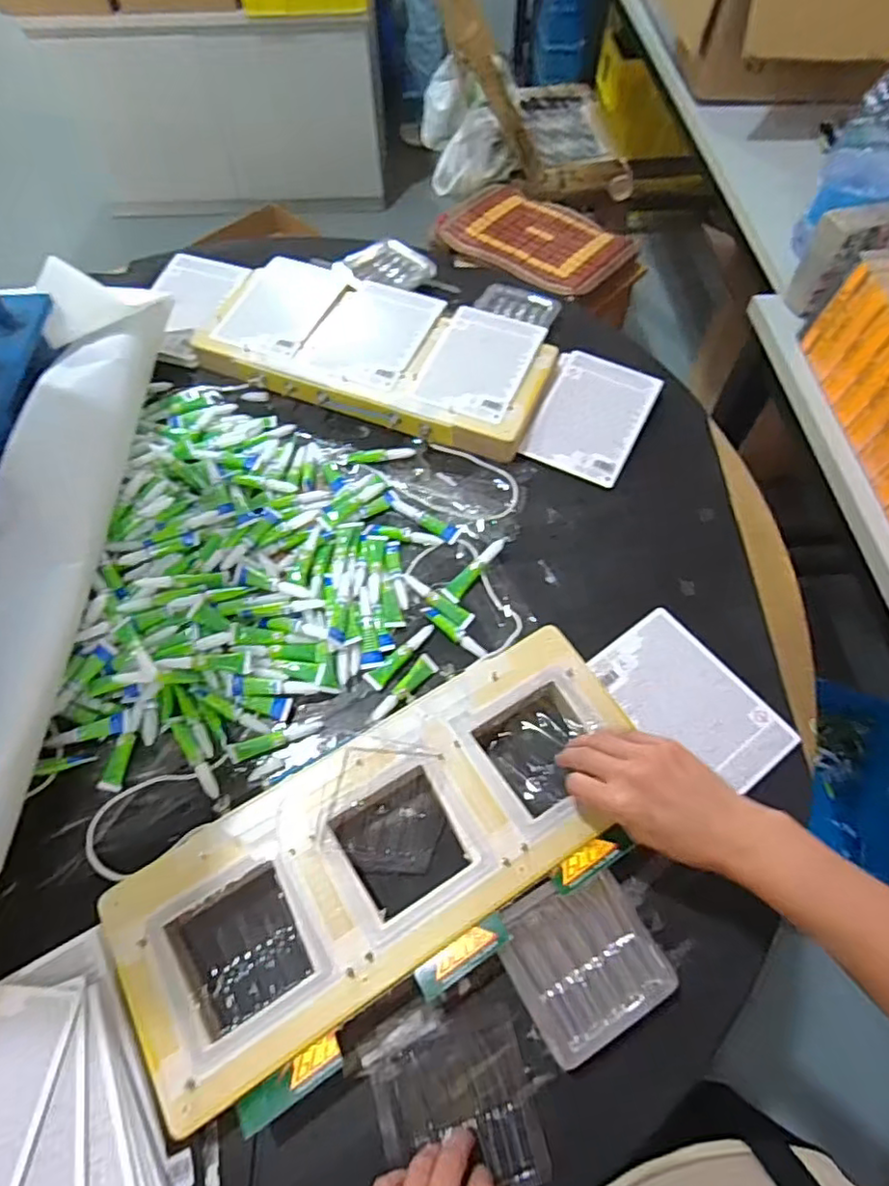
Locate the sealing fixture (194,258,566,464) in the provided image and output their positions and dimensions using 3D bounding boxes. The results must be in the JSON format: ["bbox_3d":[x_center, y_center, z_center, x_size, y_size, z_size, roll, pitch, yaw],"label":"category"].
[{"bbox_3d":[-0.084,-0.306,0.769,0.431,0.038,0.209,21,62,14],"label":"sealing fixture"}]

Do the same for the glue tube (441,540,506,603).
[{"bbox_3d":[0.031,-0.025,0.639,0.019,0.017,0.084,37,67,21],"label":"glue tube"}]

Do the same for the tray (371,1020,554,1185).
[{"bbox_3d":[0.011,0.359,0.427,0.104,0.022,0.090,-11,64,-8],"label":"tray"}]

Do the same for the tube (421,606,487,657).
[{"bbox_3d":[0.009,0.038,0.604,0.076,0.007,0.014,37,67,21],"label":"tube"}]

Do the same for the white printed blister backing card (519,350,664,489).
[{"bbox_3d":[0.175,-0.212,0.738,0.119,0.007,0.173,25,69,11],"label":"white printed blister backing card"}]

